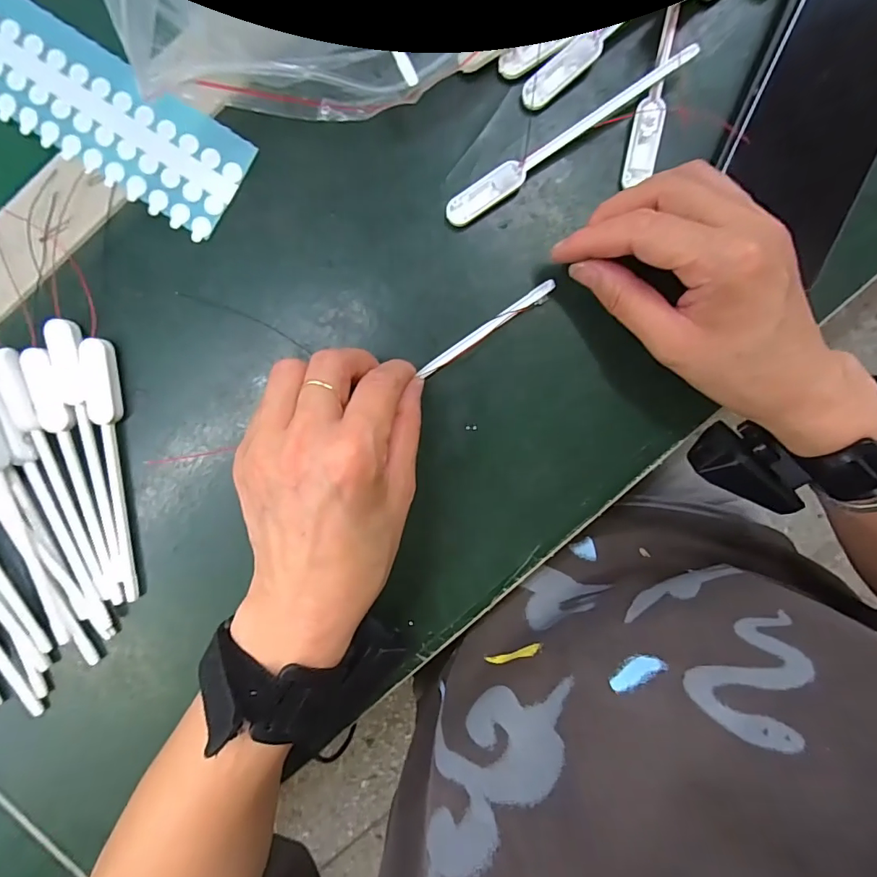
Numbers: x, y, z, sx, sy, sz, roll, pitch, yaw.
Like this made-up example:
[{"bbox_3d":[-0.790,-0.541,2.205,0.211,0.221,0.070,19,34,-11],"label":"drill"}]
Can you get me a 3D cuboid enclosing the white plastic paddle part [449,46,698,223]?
[{"bbox_3d":[0.067,-0.156,0.247,0.143,0.004,0.015,-32,106,7],"label":"white plastic paddle part"}]

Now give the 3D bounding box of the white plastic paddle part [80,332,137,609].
[{"bbox_3d":[-0.178,0.019,0.261,0.015,0.006,0.143,-4,96,0],"label":"white plastic paddle part"}]

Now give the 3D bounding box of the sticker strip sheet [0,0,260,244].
[{"bbox_3d":[-0.273,-0.232,0.247,0.378,0.004,0.061,32,94,-3],"label":"sticker strip sheet"}]

